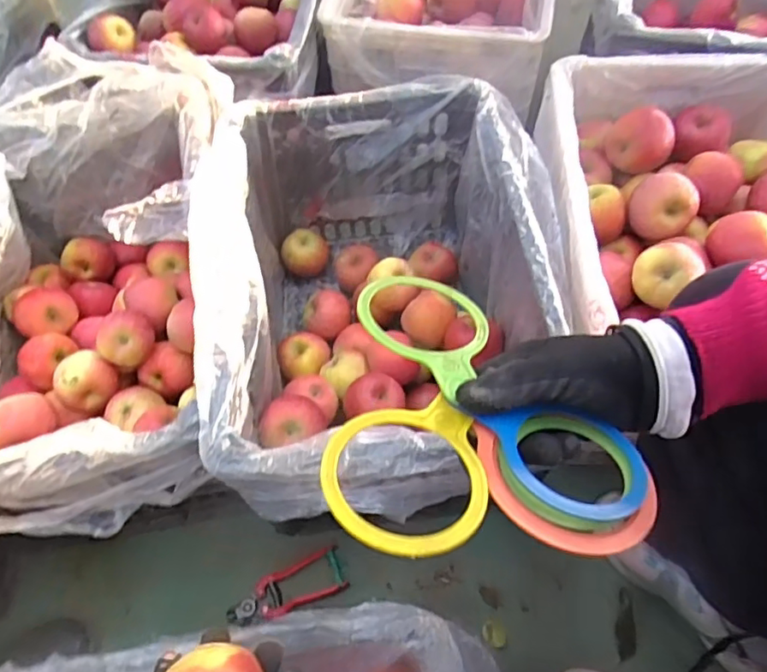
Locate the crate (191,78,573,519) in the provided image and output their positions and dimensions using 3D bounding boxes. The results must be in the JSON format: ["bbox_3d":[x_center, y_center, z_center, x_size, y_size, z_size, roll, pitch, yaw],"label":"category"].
[{"bbox_3d":[0.001,-0.035,0.742,0.407,0.265,0.508,-10,60,-5],"label":"crate"}]

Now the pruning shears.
[{"bbox_3d":[-0.126,0.324,0.736,0.152,0.015,0.055,-19,61,-10],"label":"pruning shears"}]

